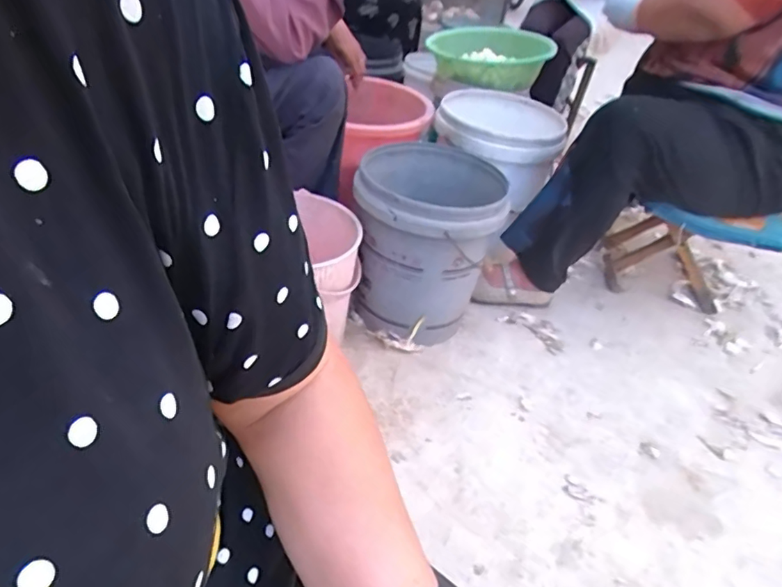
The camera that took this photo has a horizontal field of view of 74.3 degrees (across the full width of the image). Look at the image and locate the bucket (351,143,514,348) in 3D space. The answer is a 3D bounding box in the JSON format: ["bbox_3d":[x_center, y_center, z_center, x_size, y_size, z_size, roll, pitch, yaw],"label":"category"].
[{"bbox_3d":[0.070,-0.103,1.107,0.269,0.346,0.314,12,38,3],"label":"bucket"}]

